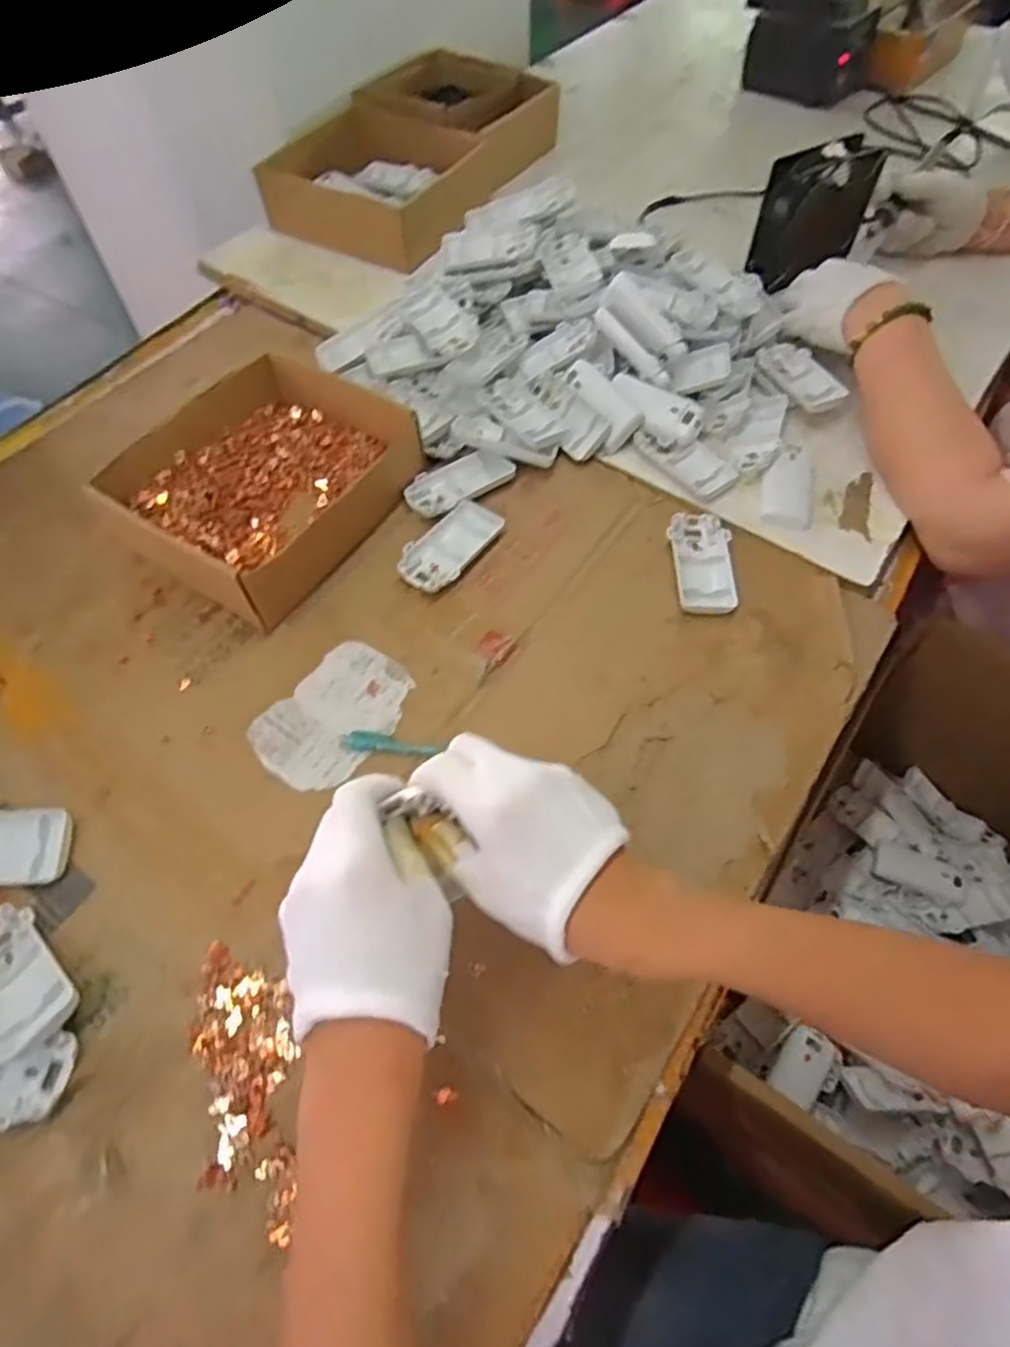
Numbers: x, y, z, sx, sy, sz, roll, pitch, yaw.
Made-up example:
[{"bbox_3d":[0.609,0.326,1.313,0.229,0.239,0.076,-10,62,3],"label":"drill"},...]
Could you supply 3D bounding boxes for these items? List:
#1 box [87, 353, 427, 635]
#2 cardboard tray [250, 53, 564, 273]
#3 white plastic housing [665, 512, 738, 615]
[{"bbox_3d":[-0.206,-0.168,0.605,0.204,0.061,0.226,33,65,16],"label":"box"},{"bbox_3d":[-0.109,-0.630,0.869,0.247,0.065,0.386,26,62,15],"label":"cardboard tray"},{"bbox_3d":[0.163,-0.096,0.588,0.048,0.010,0.097,0,61,-1],"label":"white plastic housing"}]

